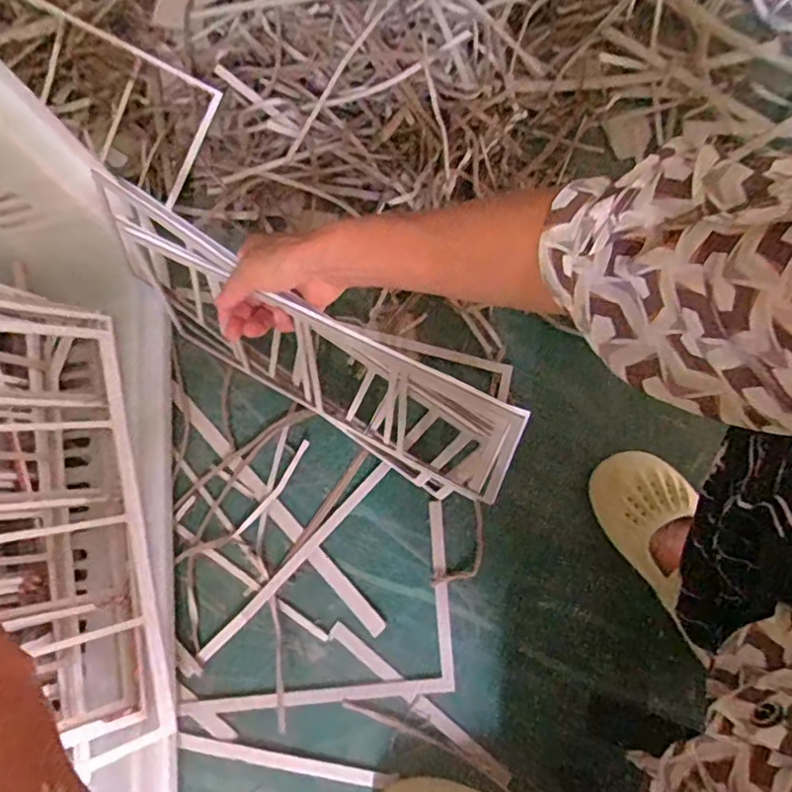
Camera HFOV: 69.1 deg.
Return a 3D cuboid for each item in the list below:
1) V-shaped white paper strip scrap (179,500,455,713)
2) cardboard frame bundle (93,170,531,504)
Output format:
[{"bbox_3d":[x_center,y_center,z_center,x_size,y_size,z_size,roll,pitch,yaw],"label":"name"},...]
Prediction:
[{"bbox_3d":[-0.077,0.210,0.582,0.259,0.012,0.180,-4,70,0],"label":"V-shaped white paper strip scrap"},{"bbox_3d":[-0.092,-0.043,0.536,0.434,0.231,0.053,30,73,12],"label":"cardboard frame bundle"}]

